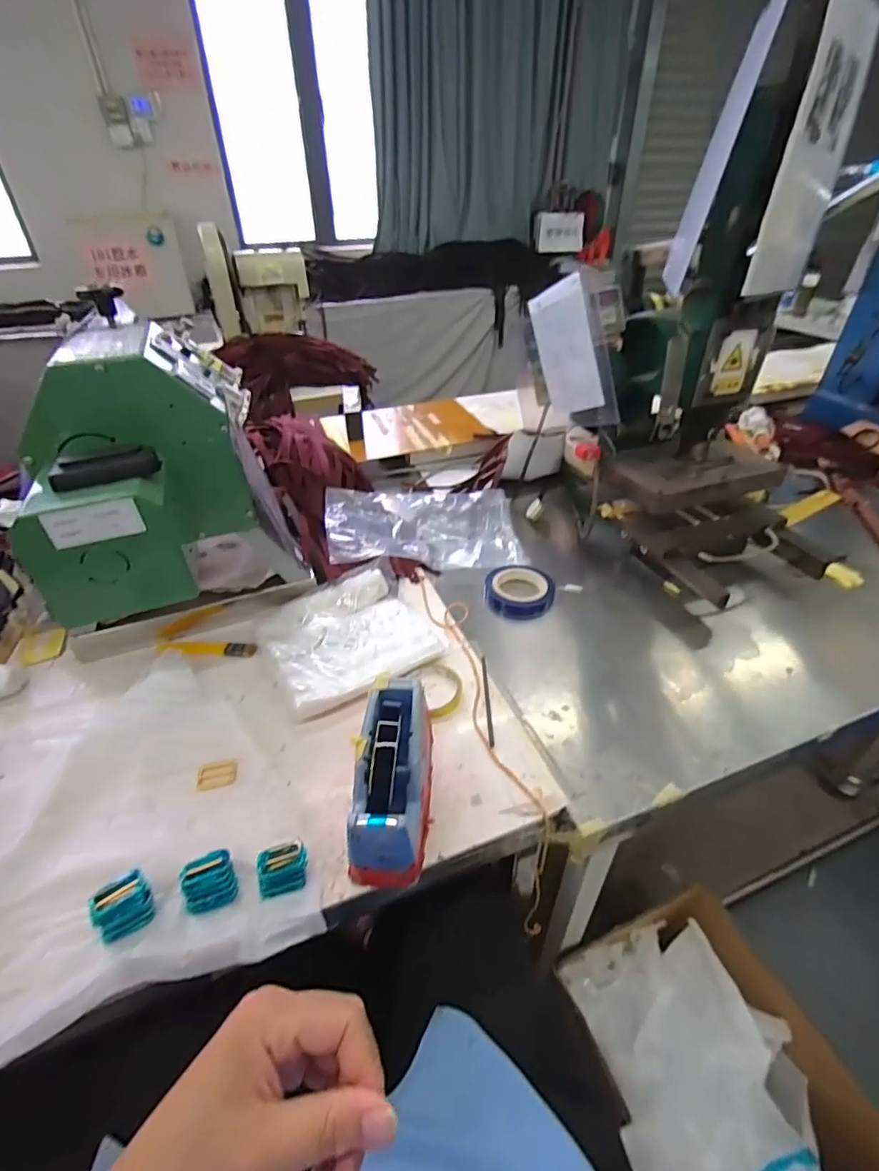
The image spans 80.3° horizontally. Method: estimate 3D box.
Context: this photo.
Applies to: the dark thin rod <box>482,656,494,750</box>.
[{"bbox_3d":[0.066,0.154,0.716,0.008,0.010,0.153,-2,38,1],"label":"dark thin rod"}]

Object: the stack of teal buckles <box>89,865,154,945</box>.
[{"bbox_3d":[-0.305,0.307,0.502,0.051,0.042,0.039,-25,43,-26],"label":"stack of teal buckles"}]

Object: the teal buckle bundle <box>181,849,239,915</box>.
[{"bbox_3d":[-0.229,0.295,0.517,0.046,0.024,0.047,-17,41,-18],"label":"teal buckle bundle"}]

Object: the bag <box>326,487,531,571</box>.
[{"bbox_3d":[-0.028,-0.118,1.030,0.376,0.066,0.272,-9,39,-8],"label":"bag"}]

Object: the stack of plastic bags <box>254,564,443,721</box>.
[{"bbox_3d":[-0.143,0.074,0.801,0.233,0.033,0.230,-23,42,-24],"label":"stack of plastic bags"}]

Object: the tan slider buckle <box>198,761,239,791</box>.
[{"bbox_3d":[-0.274,0.234,0.643,0.045,0.004,0.033,-3,52,-17],"label":"tan slider buckle"}]

